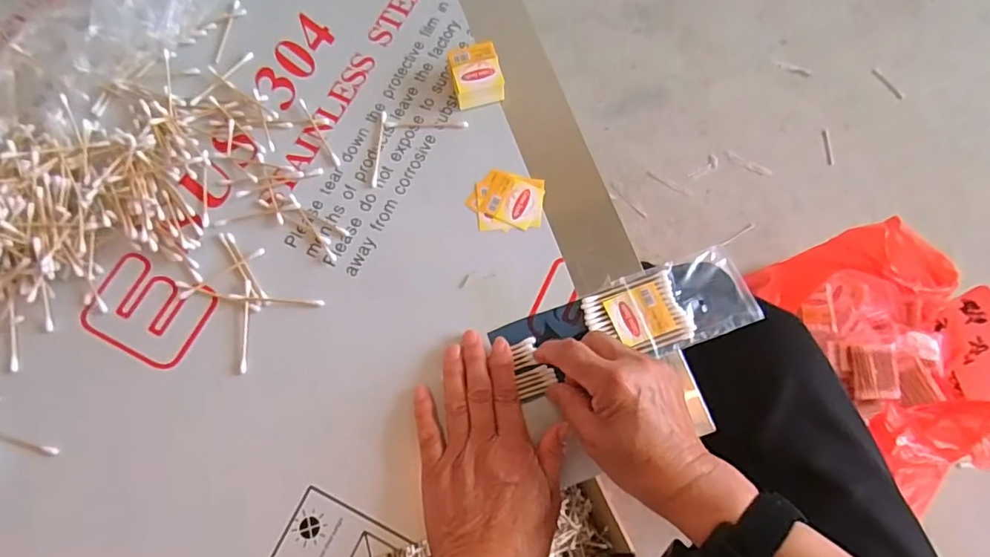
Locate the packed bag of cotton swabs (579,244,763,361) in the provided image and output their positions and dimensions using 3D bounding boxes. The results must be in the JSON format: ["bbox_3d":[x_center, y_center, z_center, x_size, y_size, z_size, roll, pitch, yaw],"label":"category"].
[{"bbox_3d":[0.137,0.021,0.415,0.127,0.010,0.066,-19,75,-6],"label":"packed bag of cotton swabs"}]

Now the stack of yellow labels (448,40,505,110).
[{"bbox_3d":[-0.015,-0.174,0.465,0.040,0.027,0.049,-14,74,-5],"label":"stack of yellow labels"}]

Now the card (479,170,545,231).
[{"bbox_3d":[0.012,-0.066,0.445,0.047,0.004,0.040,24,74,6],"label":"card"}]

